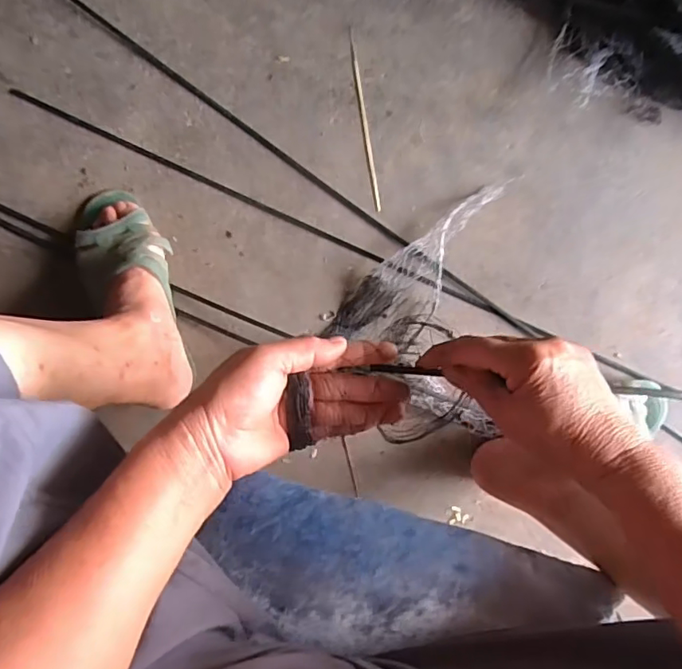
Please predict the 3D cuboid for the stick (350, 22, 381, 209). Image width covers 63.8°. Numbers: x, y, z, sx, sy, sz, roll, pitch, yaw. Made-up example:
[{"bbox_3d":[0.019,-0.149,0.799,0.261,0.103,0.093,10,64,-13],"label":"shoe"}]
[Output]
[{"bbox_3d":[0.026,-0.235,0.606,0.006,0.004,0.198,-9,92,-4],"label":"stick"}]

